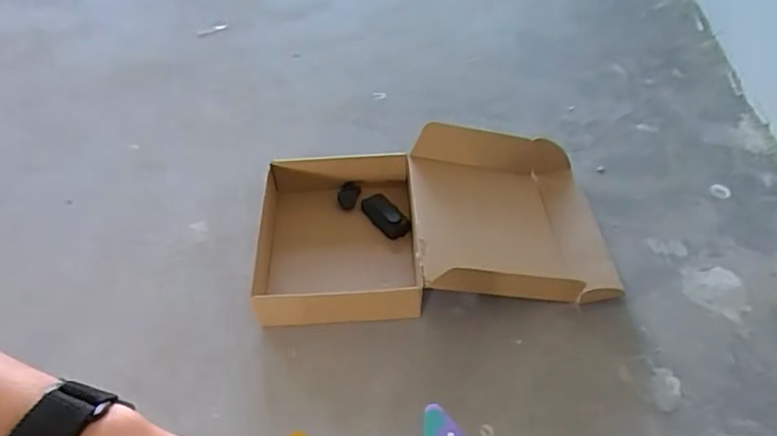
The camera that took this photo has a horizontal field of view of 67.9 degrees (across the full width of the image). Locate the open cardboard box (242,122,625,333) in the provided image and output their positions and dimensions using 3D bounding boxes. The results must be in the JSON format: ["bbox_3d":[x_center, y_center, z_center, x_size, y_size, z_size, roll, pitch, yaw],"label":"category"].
[{"bbox_3d":[0.067,-0.007,1.000,0.575,0.098,0.321,-3,49,0],"label":"open cardboard box"}]

